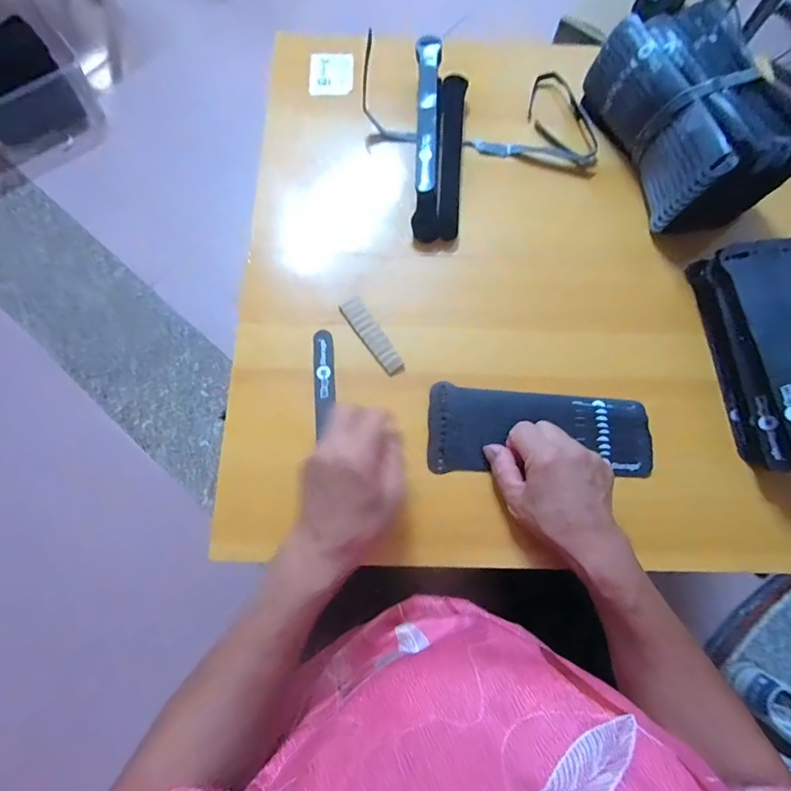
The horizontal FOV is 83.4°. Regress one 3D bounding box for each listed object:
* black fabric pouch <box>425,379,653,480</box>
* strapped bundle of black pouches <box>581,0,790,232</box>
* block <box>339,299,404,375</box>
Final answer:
[{"bbox_3d":[0.130,0.031,0.402,0.198,0.011,0.076,2,74,-1],"label":"black fabric pouch"},{"bbox_3d":[0.303,-0.281,0.447,0.121,0.089,0.226,-16,75,-6],"label":"strapped bundle of black pouches"},{"bbox_3d":[-0.022,-0.058,0.428,0.022,0.006,0.087,-33,78,-10],"label":"block"}]

